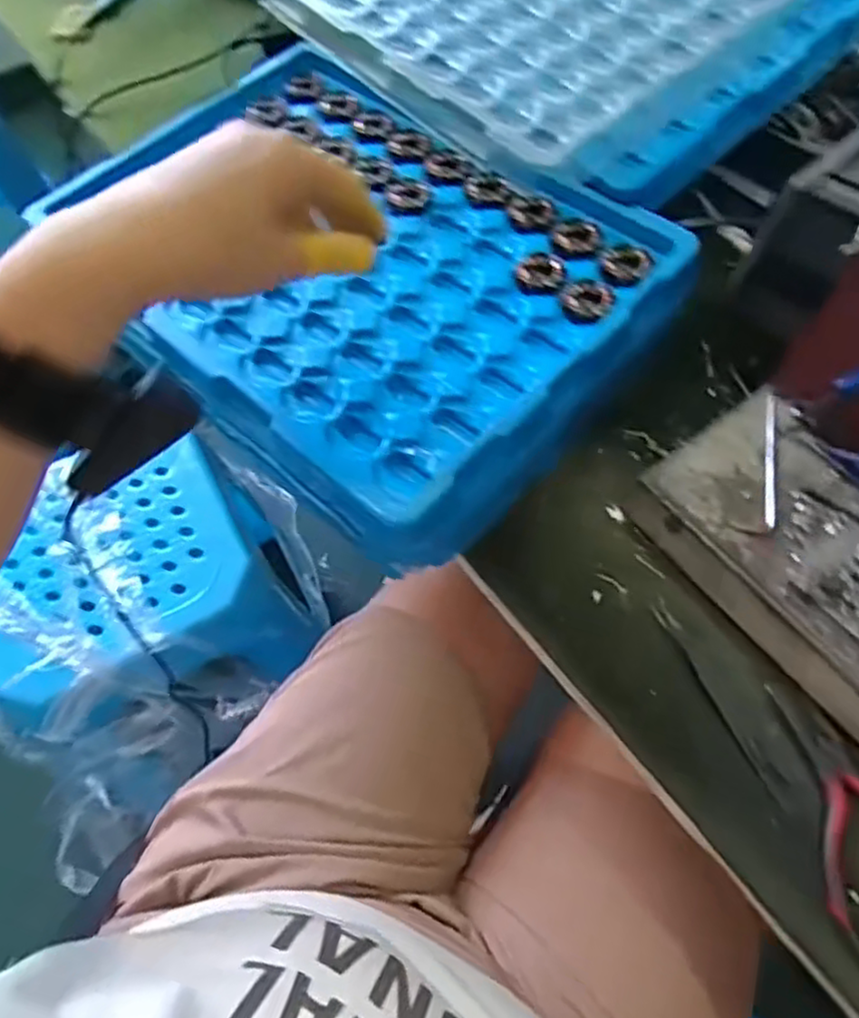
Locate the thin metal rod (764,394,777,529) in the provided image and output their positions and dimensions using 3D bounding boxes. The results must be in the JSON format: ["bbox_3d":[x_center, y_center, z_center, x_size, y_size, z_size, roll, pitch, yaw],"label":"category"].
[{"bbox_3d":[0.184,-0.028,0.367,0.005,0.004,0.084,10,63,10],"label":"thin metal rod"}]

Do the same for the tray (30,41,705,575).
[{"bbox_3d":[-0.060,-0.159,0.461,0.390,0.062,0.272,37,70,21],"label":"tray"}]

